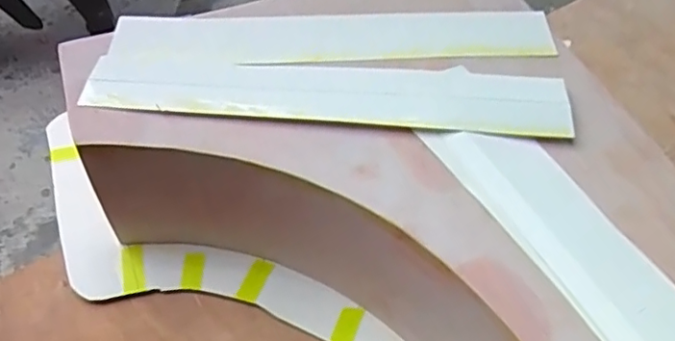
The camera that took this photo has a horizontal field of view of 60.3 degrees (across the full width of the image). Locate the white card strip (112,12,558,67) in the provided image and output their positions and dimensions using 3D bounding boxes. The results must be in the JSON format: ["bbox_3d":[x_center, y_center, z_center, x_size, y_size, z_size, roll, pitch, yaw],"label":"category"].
[{"bbox_3d":[-0.002,-0.109,0.478,0.355,0.010,0.061,-1,52,-1],"label":"white card strip"}]

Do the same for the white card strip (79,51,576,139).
[{"bbox_3d":[-0.008,-0.059,0.431,0.351,0.008,0.062,4,53,2],"label":"white card strip"}]

